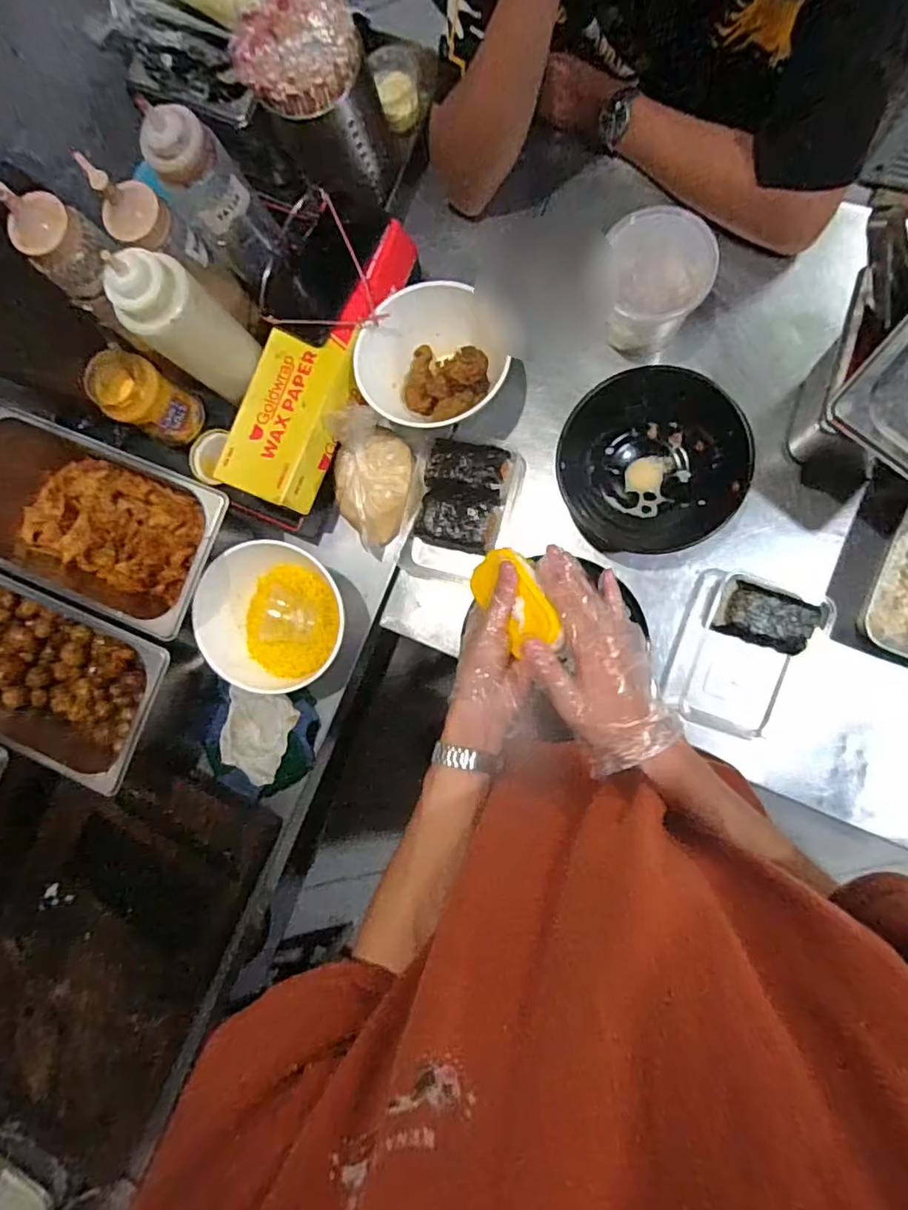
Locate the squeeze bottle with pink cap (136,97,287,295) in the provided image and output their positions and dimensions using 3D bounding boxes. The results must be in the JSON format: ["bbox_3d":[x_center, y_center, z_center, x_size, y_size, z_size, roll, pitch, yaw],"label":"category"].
[{"bbox_3d":[-0.226,-0.389,0.574,0.063,0.212,0.061,0,88,9],"label":"squeeze bottle with pink cap"}]

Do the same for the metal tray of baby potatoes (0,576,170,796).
[{"bbox_3d":[-0.474,0.078,0.684,0.313,0.097,0.177,22,92,9],"label":"metal tray of baby potatoes"}]

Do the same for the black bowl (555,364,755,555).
[{"bbox_3d":[0.214,-0.156,0.635,0.190,0.065,0.190,0,88,9],"label":"black bowl"}]

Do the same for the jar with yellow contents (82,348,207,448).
[{"bbox_3d":[-0.362,-0.243,0.688,0.065,0.124,0.071,0,88,9],"label":"jar with yellow contents"}]

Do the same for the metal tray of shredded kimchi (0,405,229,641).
[{"bbox_3d":[-0.413,-0.091,0.683,0.314,0.101,0.177,22,92,9],"label":"metal tray of shredded kimchi"}]

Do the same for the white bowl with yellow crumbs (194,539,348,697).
[{"bbox_3d":[-0.205,0.015,0.677,0.154,0.091,0.163,0,88,9],"label":"white bowl with yellow crumbs"}]

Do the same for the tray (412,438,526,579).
[{"bbox_3d":[0.007,-0.113,0.687,0.113,0.047,0.166,17,91,9],"label":"tray"}]

